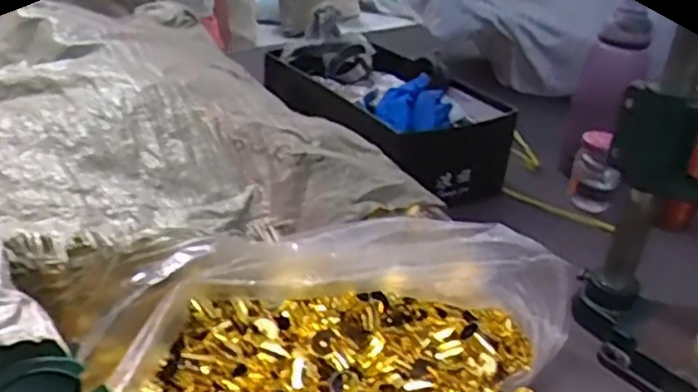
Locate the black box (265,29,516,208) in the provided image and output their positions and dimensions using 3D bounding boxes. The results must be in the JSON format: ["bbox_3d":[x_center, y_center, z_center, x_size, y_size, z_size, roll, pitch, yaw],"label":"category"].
[{"bbox_3d":[0.034,-0.117,0.866,0.217,0.115,0.369,-13,34,-29],"label":"black box"}]

